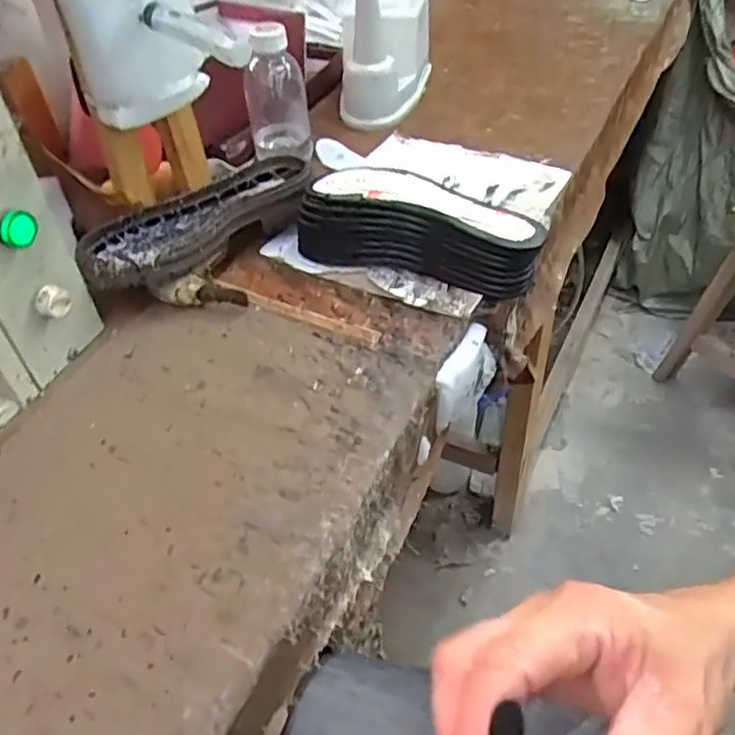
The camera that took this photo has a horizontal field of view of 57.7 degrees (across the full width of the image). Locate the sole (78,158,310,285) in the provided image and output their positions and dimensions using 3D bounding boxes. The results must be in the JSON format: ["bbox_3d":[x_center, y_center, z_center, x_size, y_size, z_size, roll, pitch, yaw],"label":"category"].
[{"bbox_3d":[-0.164,-0.149,0.664,0.255,0.032,0.103,-30,50,-23],"label":"sole"}]

